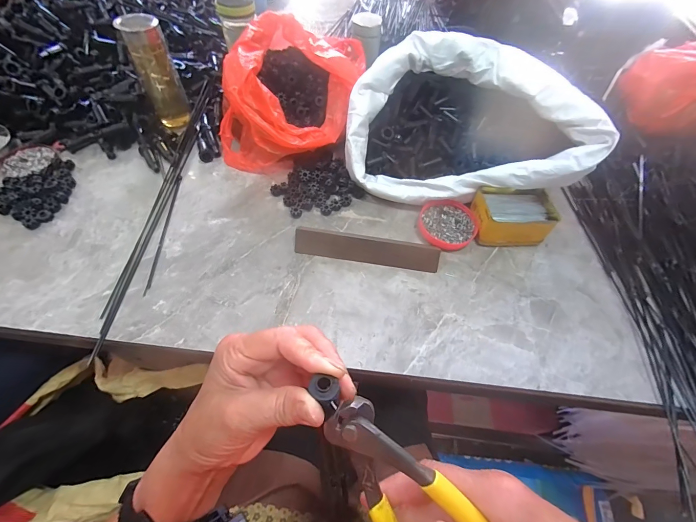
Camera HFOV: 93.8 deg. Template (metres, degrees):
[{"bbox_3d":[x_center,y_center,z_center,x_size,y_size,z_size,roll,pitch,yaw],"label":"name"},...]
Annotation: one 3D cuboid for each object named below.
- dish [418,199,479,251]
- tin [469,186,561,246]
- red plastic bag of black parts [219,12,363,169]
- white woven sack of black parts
[{"bbox_3d":[0.161,-0.060,0.524,0.088,0.015,0.091,2,58,-3],"label":"dish"},{"bbox_3d":[0.257,-0.072,0.515,0.113,0.047,0.080,-2,58,-5],"label":"tin"},{"bbox_3d":[-0.097,-0.311,0.603,0.201,0.137,0.302,14,58,5],"label":"red plastic bag of black parts"},{"bbox_3d":[0.200,-0.229,0.529,0.391,0.146,0.249,4,57,-1],"label":"white woven sack of black parts"}]

